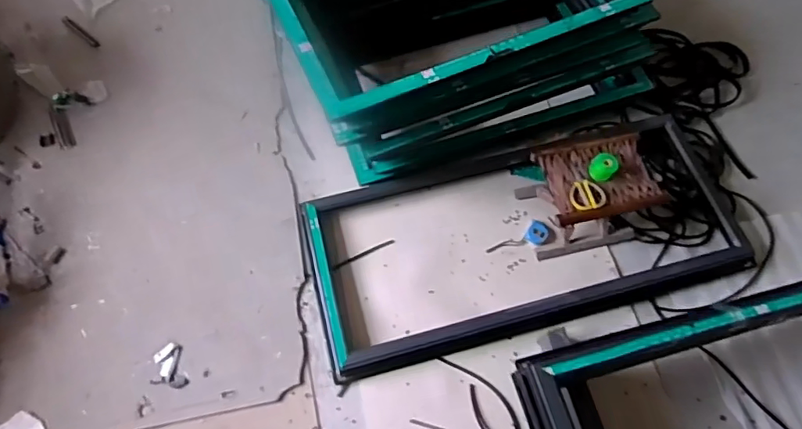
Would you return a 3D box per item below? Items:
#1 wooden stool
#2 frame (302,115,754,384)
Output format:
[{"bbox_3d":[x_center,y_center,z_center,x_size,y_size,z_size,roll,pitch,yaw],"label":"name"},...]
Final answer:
[{"bbox_3d":[0.545,-0.050,1.578,0.372,0.273,0.264,-13,68,-3],"label":"wooden stool"},{"bbox_3d":[0.410,0.048,1.640,1.381,0.082,0.582,-14,66,-7],"label":"frame"}]

